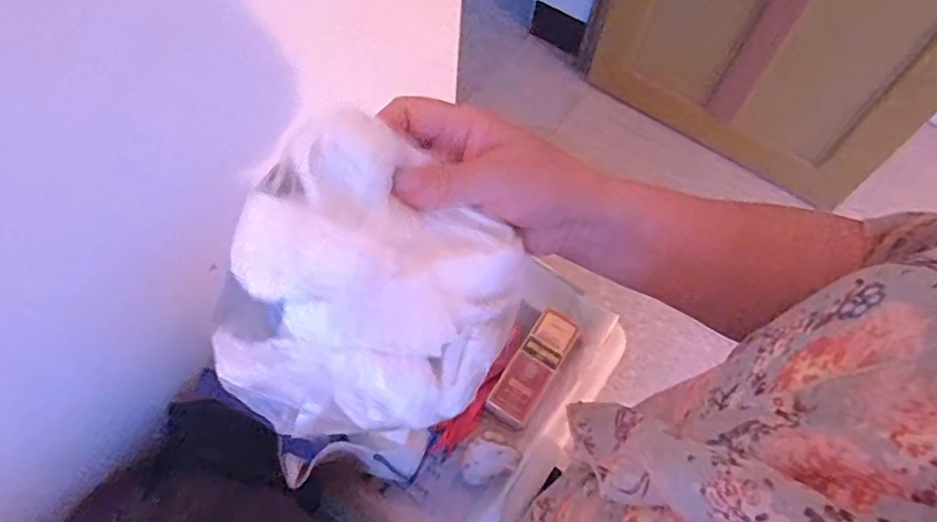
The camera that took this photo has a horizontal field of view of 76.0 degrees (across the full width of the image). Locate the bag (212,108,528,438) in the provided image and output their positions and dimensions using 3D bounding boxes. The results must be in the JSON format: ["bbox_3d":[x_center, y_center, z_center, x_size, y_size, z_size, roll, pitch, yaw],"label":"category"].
[{"bbox_3d":[-0.043,0.016,0.280,0.114,0.098,0.125,28,63,11],"label":"bag"}]

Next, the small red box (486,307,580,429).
[{"bbox_3d":[0.106,0.165,0.954,0.066,0.031,0.191,31,64,12],"label":"small red box"}]

